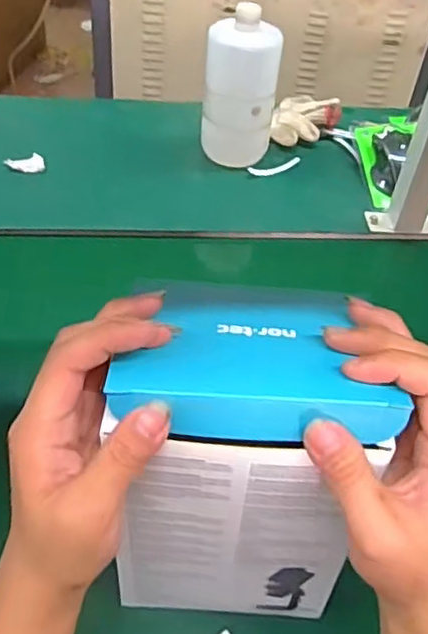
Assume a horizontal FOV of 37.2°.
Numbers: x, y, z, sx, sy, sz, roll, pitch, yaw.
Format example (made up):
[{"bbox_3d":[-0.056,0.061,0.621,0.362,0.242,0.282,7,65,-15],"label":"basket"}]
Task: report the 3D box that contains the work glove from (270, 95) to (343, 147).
[{"bbox_3d":[0.138,-0.297,0.955,0.101,0.036,0.113,11,47,5],"label":"work glove"}]

